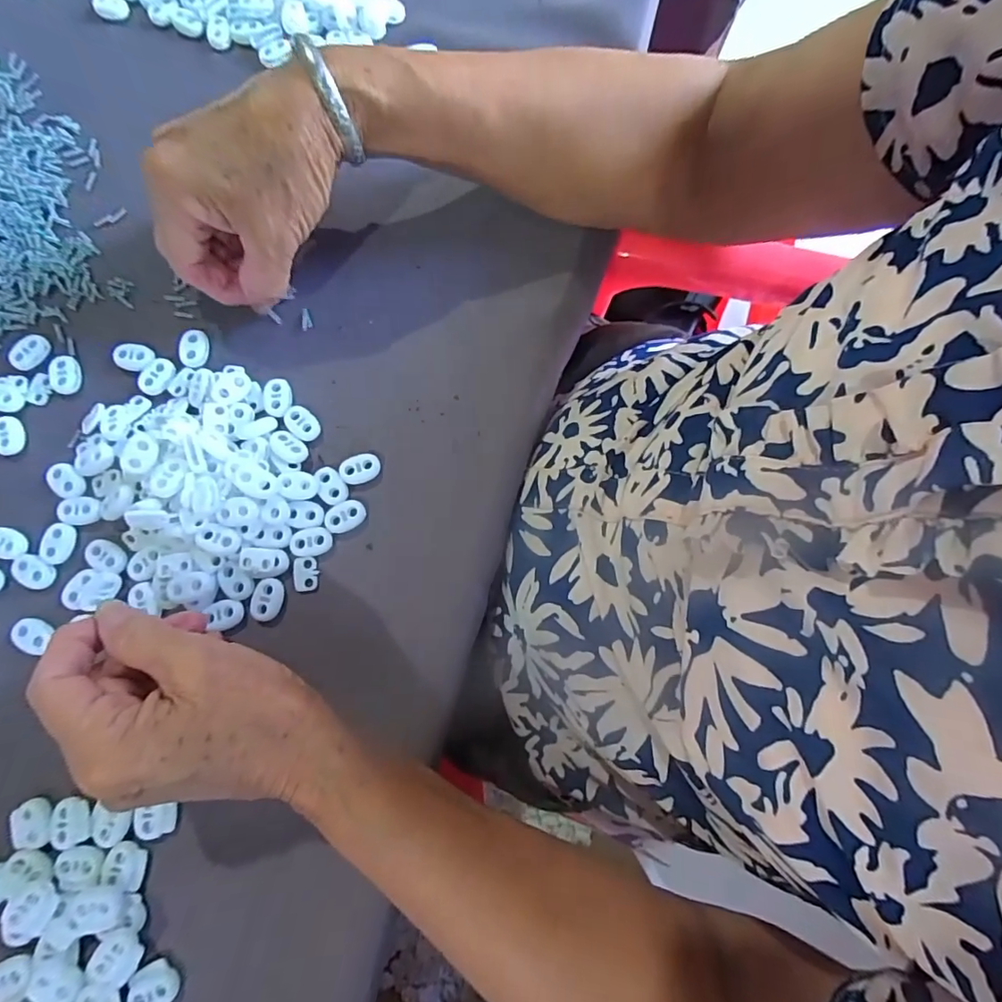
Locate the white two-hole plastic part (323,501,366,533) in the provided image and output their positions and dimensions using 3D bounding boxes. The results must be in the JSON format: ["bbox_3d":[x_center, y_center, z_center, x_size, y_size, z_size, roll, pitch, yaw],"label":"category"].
[{"bbox_3d":[-0.085,0.008,0.275,0.022,0.004,0.016,-29,81,-6],"label":"white two-hole plastic part"}]

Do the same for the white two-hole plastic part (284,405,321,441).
[{"bbox_3d":[-0.113,-0.044,0.285,0.016,0.004,0.023,-44,83,-8],"label":"white two-hole plastic part"}]

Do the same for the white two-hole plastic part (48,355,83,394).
[{"bbox_3d":[-0.252,-0.073,0.289,0.017,0.006,0.022,-12,80,-3],"label":"white two-hole plastic part"}]

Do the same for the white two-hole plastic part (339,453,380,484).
[{"bbox_3d":[-0.079,-0.018,0.281,0.022,0.004,0.016,-16,80,-4],"label":"white two-hole plastic part"}]

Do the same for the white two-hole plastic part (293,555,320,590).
[{"bbox_3d":[-0.106,0.039,0.270,0.013,0.004,0.018,-6,80,-2],"label":"white two-hole plastic part"}]

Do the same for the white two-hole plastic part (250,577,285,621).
[{"bbox_3d":[-0.124,0.052,0.267,0.015,0.004,0.022,10,80,1],"label":"white two-hole plastic part"}]

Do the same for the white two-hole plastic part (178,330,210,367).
[{"bbox_3d":[-0.179,-0.089,0.292,0.018,0.004,0.022,-4,80,-2],"label":"white two-hole plastic part"}]

